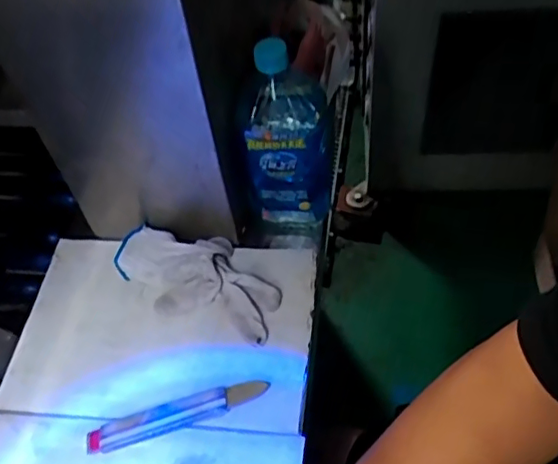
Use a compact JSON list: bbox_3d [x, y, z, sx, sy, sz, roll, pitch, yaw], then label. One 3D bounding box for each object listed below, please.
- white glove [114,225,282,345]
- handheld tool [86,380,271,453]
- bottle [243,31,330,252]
[{"bbox_3d":[-0.082,0.041,0.590,0.168,0.039,0.089,14,57,14],"label":"white glove"},{"bbox_3d":[-0.090,0.163,0.523,0.162,0.012,0.026,-15,55,-7],"label":"handheld tool"},{"bbox_3d":[0.008,-0.081,0.578,0.084,0.224,0.076,8,55,10],"label":"bottle"}]

